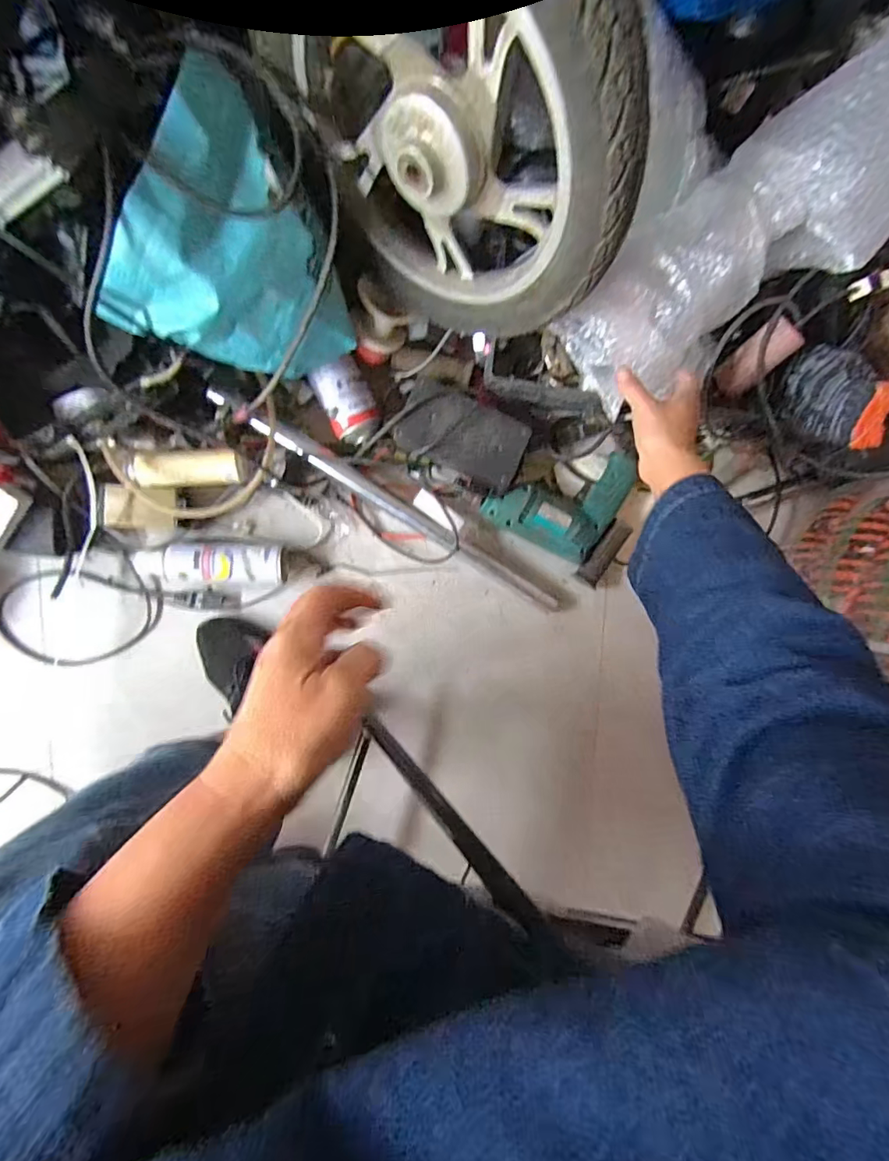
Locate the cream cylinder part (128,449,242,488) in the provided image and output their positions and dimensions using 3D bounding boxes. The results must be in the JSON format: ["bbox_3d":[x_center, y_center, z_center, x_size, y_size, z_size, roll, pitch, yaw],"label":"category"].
[{"bbox_3d":[-0.327,-0.139,0.610,0.131,0.033,0.041,-4,97,-5],"label":"cream cylinder part"}]

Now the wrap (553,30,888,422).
[{"bbox_3d":[0.325,-0.355,0.493,0.421,0.082,0.154,-35,99,21],"label":"wrap"}]

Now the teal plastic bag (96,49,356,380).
[{"bbox_3d":[-0.191,-0.301,0.488,0.176,0.153,0.221,34,92,-8],"label":"teal plastic bag"}]

